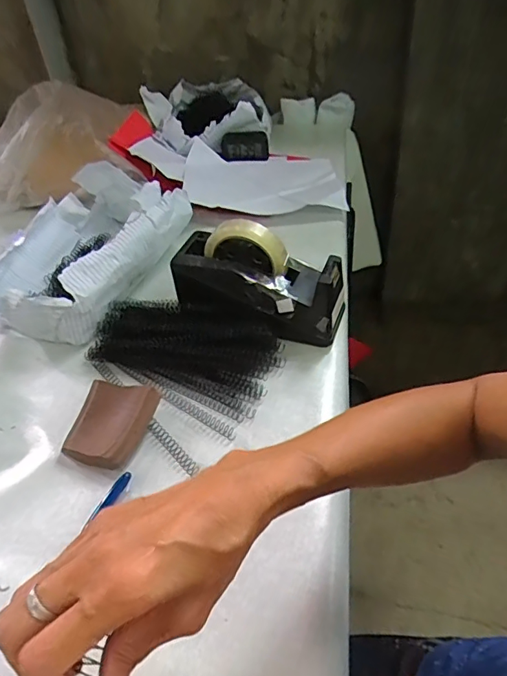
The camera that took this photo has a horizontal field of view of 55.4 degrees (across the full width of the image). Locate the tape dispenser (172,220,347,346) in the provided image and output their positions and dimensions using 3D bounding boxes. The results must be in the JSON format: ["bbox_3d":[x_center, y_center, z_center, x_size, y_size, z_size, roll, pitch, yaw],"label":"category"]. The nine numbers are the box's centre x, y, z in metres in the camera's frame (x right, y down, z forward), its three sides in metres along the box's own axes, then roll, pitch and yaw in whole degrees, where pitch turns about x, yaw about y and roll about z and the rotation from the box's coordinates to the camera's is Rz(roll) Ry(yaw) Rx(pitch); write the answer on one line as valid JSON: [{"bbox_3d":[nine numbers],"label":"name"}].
[{"bbox_3d":[0.005,-0.077,0.578,0.196,0.117,0.082,12,46,19],"label":"tape dispenser"}]

